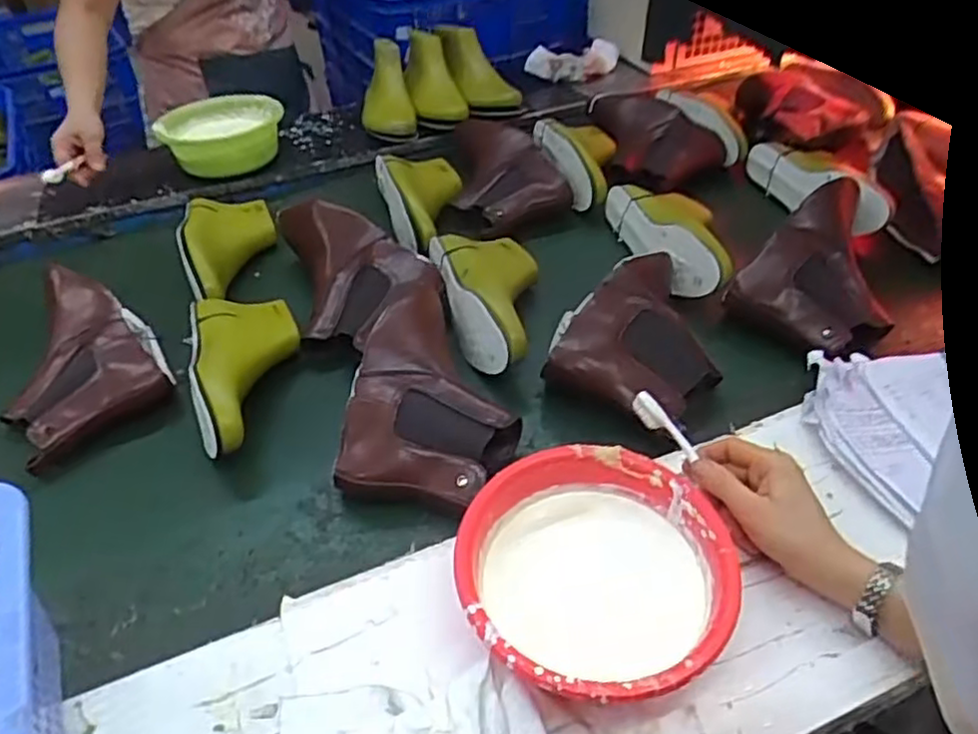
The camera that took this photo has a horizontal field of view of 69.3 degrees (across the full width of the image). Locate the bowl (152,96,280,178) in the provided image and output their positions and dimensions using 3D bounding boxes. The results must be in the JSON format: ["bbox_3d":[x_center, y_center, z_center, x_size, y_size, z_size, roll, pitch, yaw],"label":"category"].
[{"bbox_3d":[-0.419,-0.370,1.124,0.180,0.075,0.169,-2,43,2],"label":"bowl"}]

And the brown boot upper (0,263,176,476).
[{"bbox_3d":[-0.459,-0.010,0.787,0.162,0.086,0.238,-26,47,-22],"label":"brown boot upper"}]

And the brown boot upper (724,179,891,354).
[{"bbox_3d":[0.395,-0.110,0.795,0.219,0.070,0.159,-39,55,-13],"label":"brown boot upper"}]

